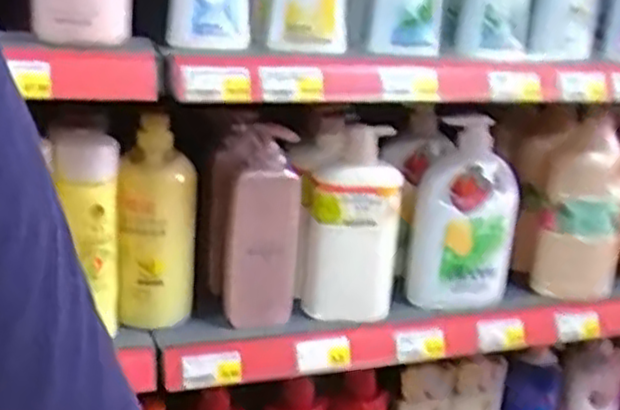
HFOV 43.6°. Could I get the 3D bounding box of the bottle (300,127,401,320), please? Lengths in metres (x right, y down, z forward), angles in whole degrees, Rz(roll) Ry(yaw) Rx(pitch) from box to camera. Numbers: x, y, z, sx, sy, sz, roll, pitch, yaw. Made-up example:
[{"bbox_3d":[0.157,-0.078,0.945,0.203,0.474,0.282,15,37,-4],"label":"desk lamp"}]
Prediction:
[{"bbox_3d":[0.047,0.027,0.906,0.113,0.225,0.074,6,20,3],"label":"bottle"}]

